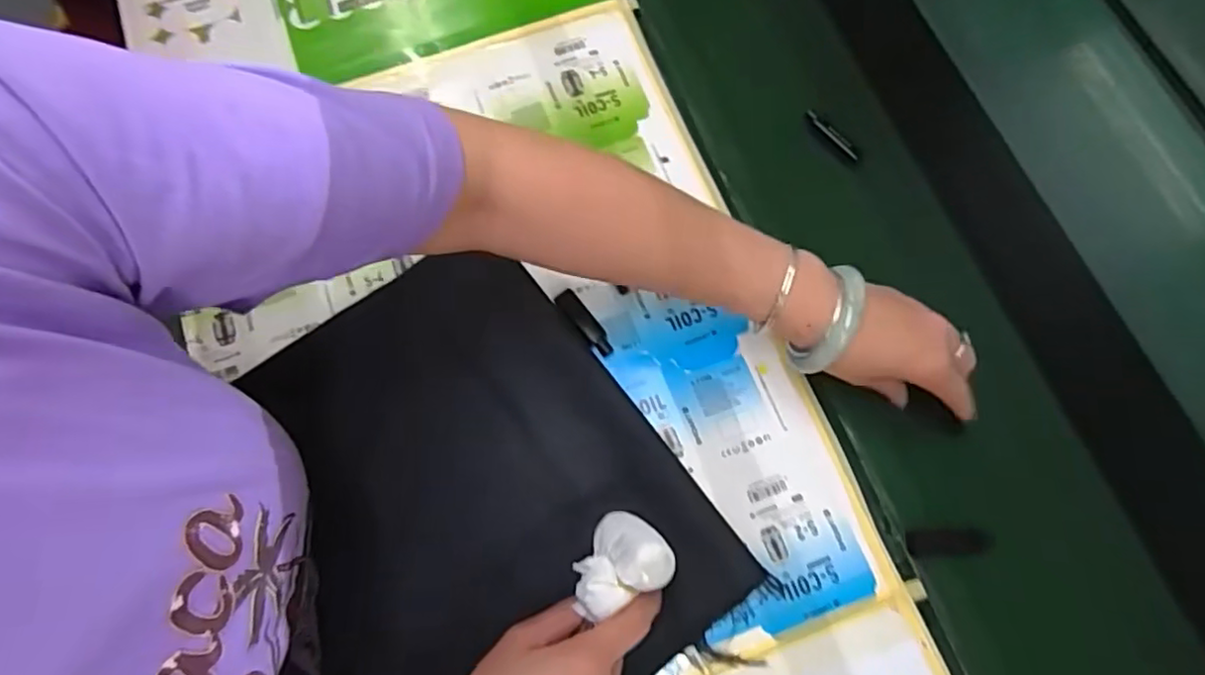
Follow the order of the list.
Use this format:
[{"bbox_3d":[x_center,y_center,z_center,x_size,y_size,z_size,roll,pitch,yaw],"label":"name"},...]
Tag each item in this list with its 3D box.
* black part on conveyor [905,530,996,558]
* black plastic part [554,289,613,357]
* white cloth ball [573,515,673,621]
[{"bbox_3d":[0.235,0.138,0.425,0.062,0.011,0.016,-1,73,-1],"label":"black part on conveyor"},{"bbox_3d":[-0.012,-0.010,0.453,0.014,0.009,0.056,-39,77,-11],"label":"black plastic part"},{"bbox_3d":[0.008,0.131,0.373,0.059,0.041,0.047,-26,75,-8],"label":"white cloth ball"}]

